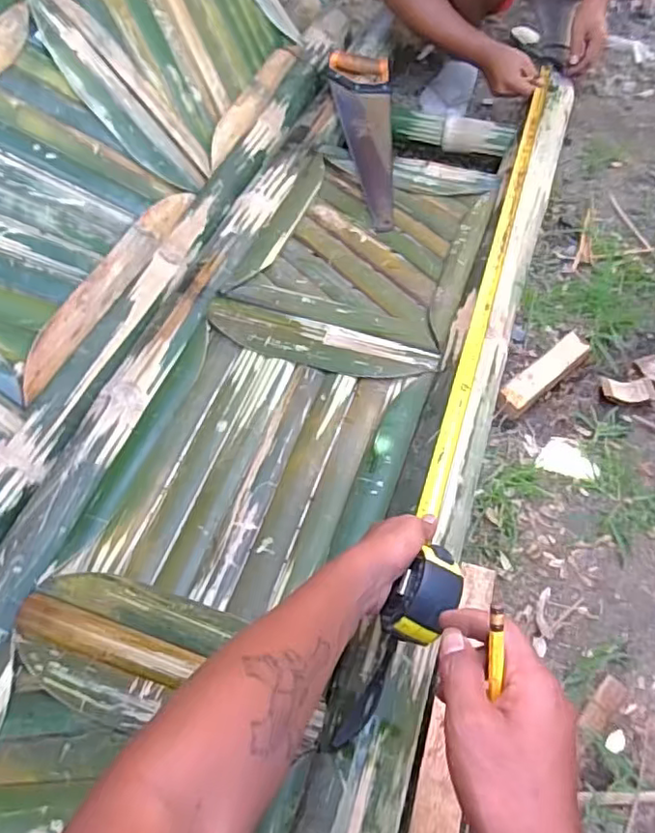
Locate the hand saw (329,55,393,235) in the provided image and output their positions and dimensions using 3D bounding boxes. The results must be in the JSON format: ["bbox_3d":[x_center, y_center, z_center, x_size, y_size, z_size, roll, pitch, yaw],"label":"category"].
[{"bbox_3d":[0.061,-0.539,1.120,0.124,0.051,0.510,0,55,3],"label":"hand saw"}]

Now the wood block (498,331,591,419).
[{"bbox_3d":[0.331,-0.064,0.913,0.204,0.038,0.047,-38,62,-21],"label":"wood block"}]

